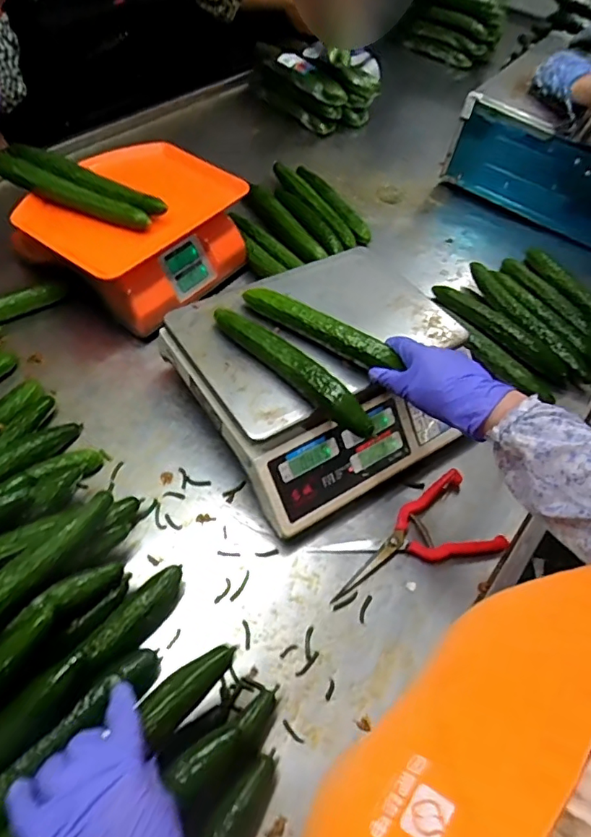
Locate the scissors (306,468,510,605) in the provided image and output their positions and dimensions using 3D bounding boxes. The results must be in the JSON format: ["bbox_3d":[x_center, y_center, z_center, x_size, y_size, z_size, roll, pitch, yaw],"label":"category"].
[{"bbox_3d":[0.128,0.139,0.610,0.210,0.020,0.106,-16,57,-16],"label":"scissors"}]

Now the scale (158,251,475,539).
[{"bbox_3d":[0.041,-0.057,0.672,0.325,0.122,0.297,-26,60,-22],"label":"scale"}]

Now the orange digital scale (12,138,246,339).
[{"bbox_3d":[-0.248,-0.287,0.803,0.269,0.128,0.284,31,57,16],"label":"orange digital scale"}]

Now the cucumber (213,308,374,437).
[{"bbox_3d":[-0.007,-0.062,0.575,0.028,0.031,0.231,-36,64,-27],"label":"cucumber"}]

